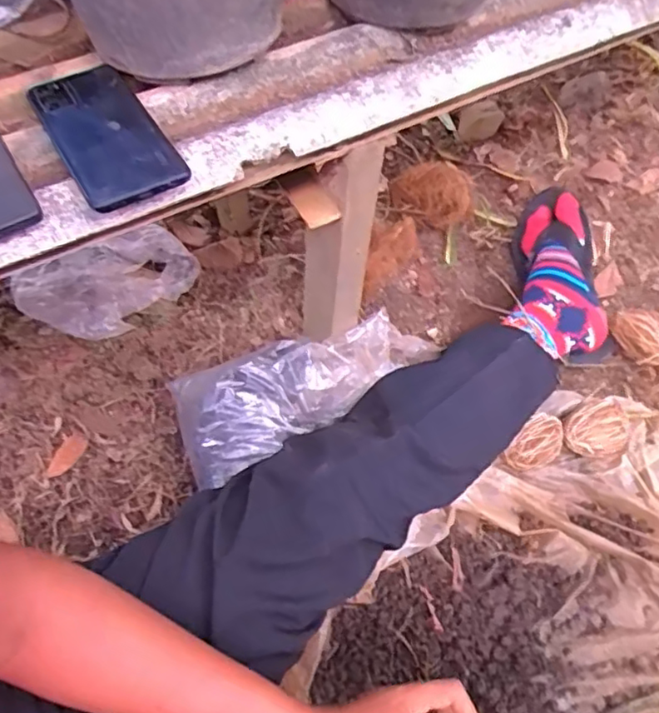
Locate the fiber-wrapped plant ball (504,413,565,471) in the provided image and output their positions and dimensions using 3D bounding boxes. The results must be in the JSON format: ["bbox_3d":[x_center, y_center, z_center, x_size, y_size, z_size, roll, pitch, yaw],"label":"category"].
[{"bbox_3d":[0.265,0.117,0.797,0.051,0.047,0.072,39,65,22],"label":"fiber-wrapped plant ball"}]

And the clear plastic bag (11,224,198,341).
[{"bbox_3d":[-0.326,-0.128,0.930,0.124,0.133,0.247,30,62,18],"label":"clear plastic bag"}]

